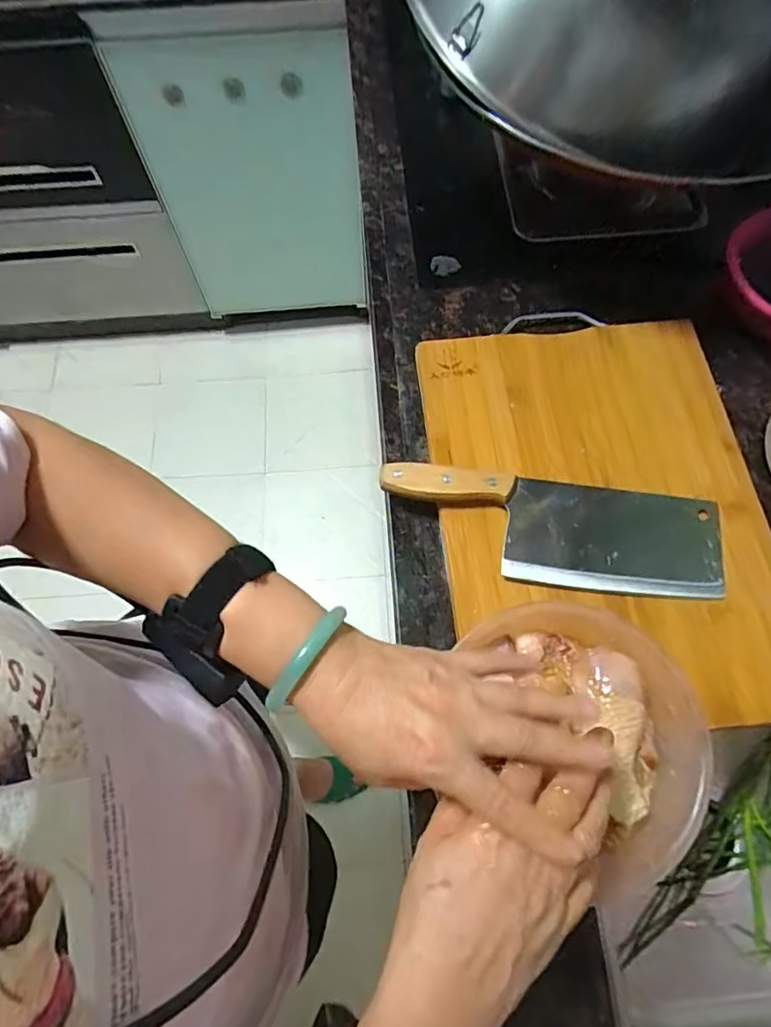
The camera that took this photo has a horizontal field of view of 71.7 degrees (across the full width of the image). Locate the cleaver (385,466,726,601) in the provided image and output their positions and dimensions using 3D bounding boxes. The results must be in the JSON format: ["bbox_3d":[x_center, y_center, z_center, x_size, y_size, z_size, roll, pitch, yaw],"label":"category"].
[{"bbox_3d":[0.148,0.014,0.475,0.298,0.031,0.099,6,69,3],"label":"cleaver"}]

